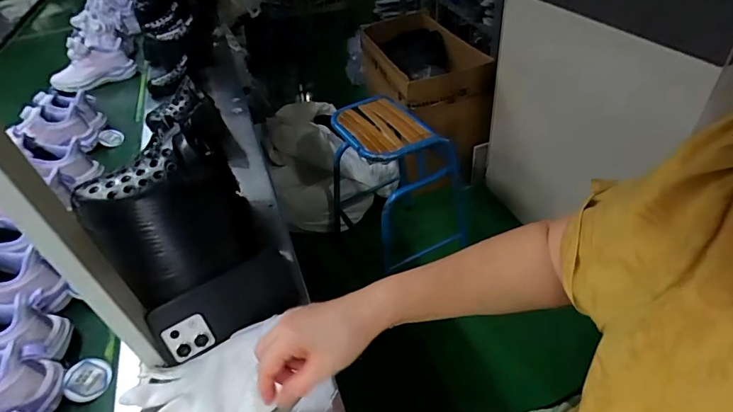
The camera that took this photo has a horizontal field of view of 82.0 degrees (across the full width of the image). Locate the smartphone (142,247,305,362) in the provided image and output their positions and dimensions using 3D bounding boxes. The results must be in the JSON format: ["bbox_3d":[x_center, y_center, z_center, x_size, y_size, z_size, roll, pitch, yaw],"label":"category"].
[{"bbox_3d":[-0.167,0.117,0.514,0.169,0.080,0.016,-23,10,-30],"label":"smartphone"}]

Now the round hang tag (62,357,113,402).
[{"bbox_3d":[-0.338,0.211,0.510,0.050,0.004,0.047,9,55,-13],"label":"round hang tag"}]

